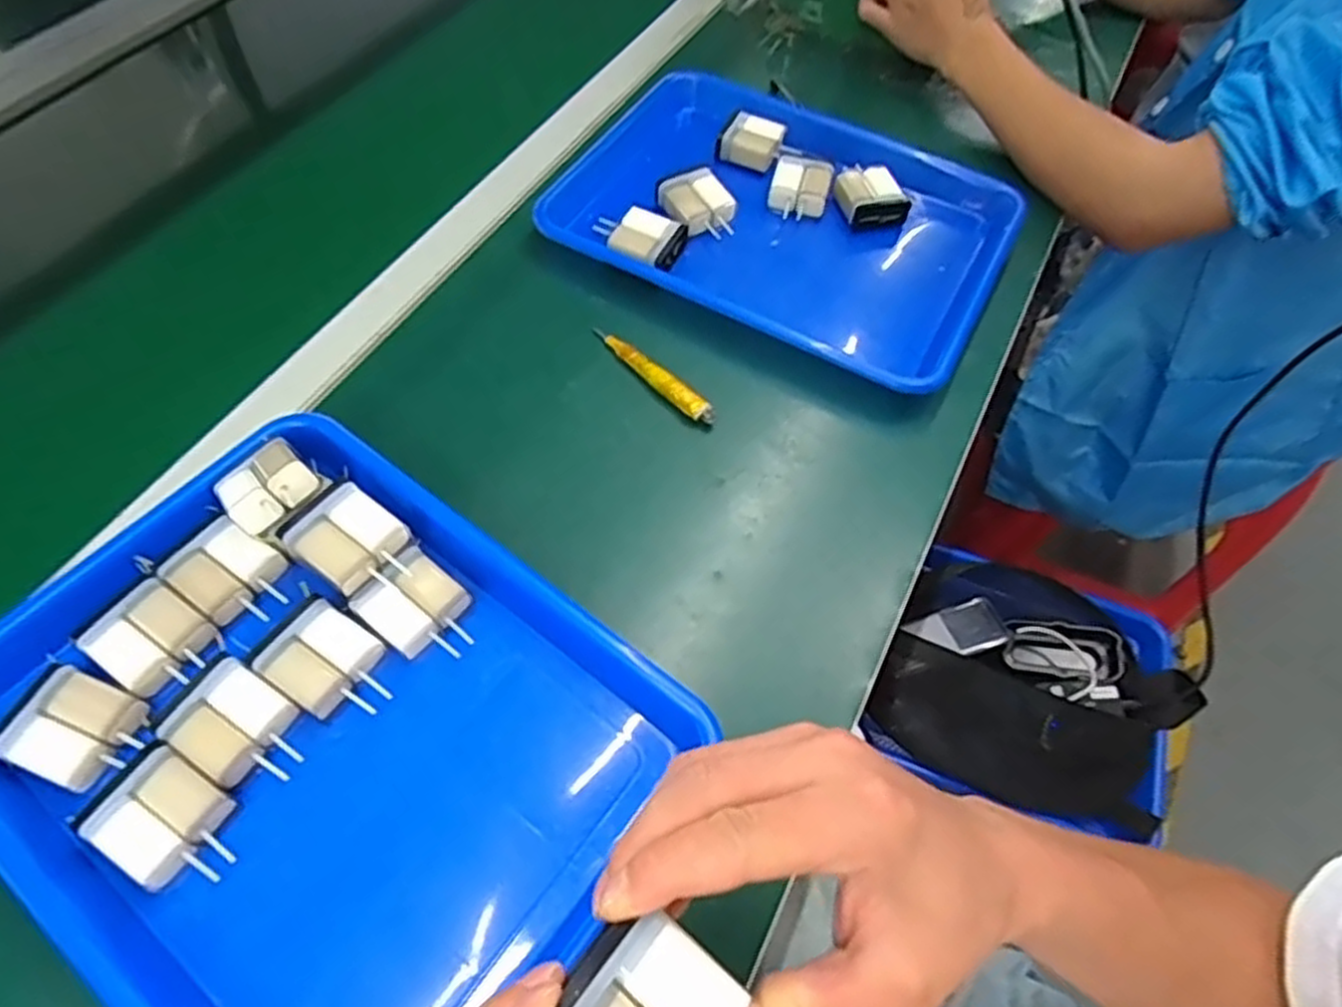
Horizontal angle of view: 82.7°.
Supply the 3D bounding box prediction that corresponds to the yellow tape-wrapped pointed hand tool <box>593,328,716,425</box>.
[{"bbox_3d":[-0.013,-0.093,0.534,0.018,0.012,0.113,-39,68,-23],"label":"yellow tape-wrapped pointed hand tool"}]

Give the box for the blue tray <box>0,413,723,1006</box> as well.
[{"bbox_3d":[-0.171,0.114,0.382,0.326,0.057,0.250,35,64,15],"label":"blue tray"}]

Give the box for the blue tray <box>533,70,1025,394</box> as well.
[{"bbox_3d":[0.088,-0.234,0.609,0.340,0.030,0.251,27,61,13],"label":"blue tray"}]

